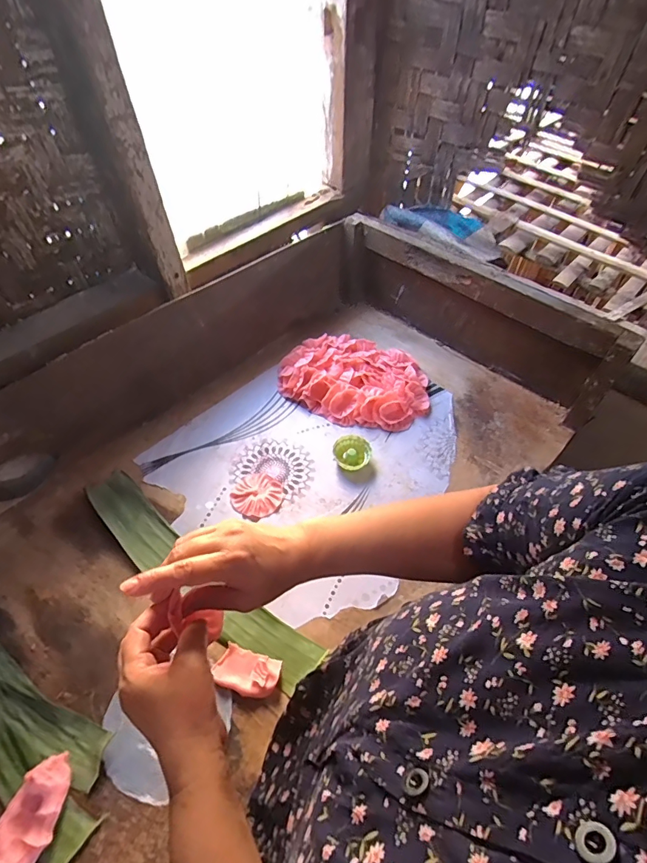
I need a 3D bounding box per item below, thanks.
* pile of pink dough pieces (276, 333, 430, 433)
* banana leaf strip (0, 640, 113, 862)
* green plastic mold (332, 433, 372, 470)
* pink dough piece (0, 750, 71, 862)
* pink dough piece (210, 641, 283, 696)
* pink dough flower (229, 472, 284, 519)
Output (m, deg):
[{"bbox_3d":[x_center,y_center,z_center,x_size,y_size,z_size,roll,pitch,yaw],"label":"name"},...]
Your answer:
[{"bbox_3d":[0.056,-0.098,0.818,0.276,0.040,0.190,8,52,5],"label":"pile of pink dough pieces"},{"bbox_3d":[-0.377,0.298,0.518,0.384,0.011,0.093,33,58,22],"label":"banana leaf strip"},{"bbox_3d":[0.046,0.035,0.720,0.059,0.021,0.065,6,52,4],"label":"green plastic mold"},{"bbox_3d":[-0.283,0.377,0.437,0.058,0.039,0.086,25,56,17],"label":"pink dough piece"},{"bbox_3d":[-0.090,0.286,0.527,0.074,0.013,0.045,15,53,11],"label":"pink dough piece"},{"bbox_3d":[-0.103,0.096,0.681,0.076,0.008,0.072,0,52,-1],"label":"pink dough flower"}]

